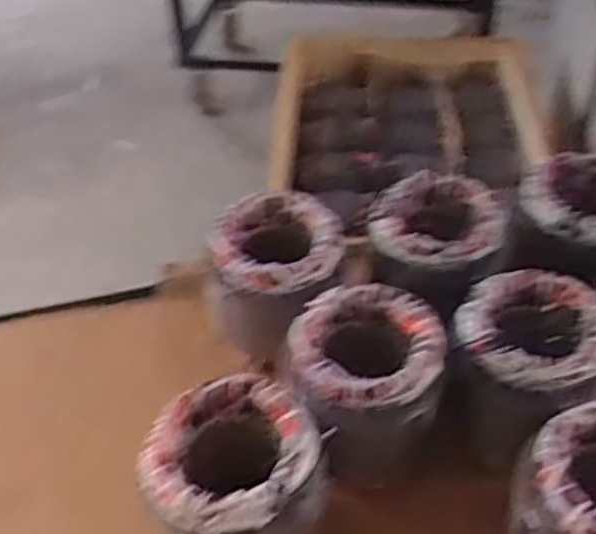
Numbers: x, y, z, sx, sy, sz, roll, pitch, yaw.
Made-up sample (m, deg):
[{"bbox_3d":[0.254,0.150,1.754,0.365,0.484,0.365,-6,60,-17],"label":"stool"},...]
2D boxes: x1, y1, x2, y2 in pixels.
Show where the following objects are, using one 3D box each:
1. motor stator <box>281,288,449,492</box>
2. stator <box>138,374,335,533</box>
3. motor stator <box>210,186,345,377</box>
[{"bbox_3d":[0.064,0.112,0.708,0.137,0.132,0.138,-1,44,1],"label":"motor stator"},{"bbox_3d":[-0.052,0.193,0.643,0.136,0.149,0.128,-1,44,1],"label":"stator"},{"bbox_3d":[-0.023,0.001,0.806,0.157,0.120,0.128,0,44,3],"label":"motor stator"}]

